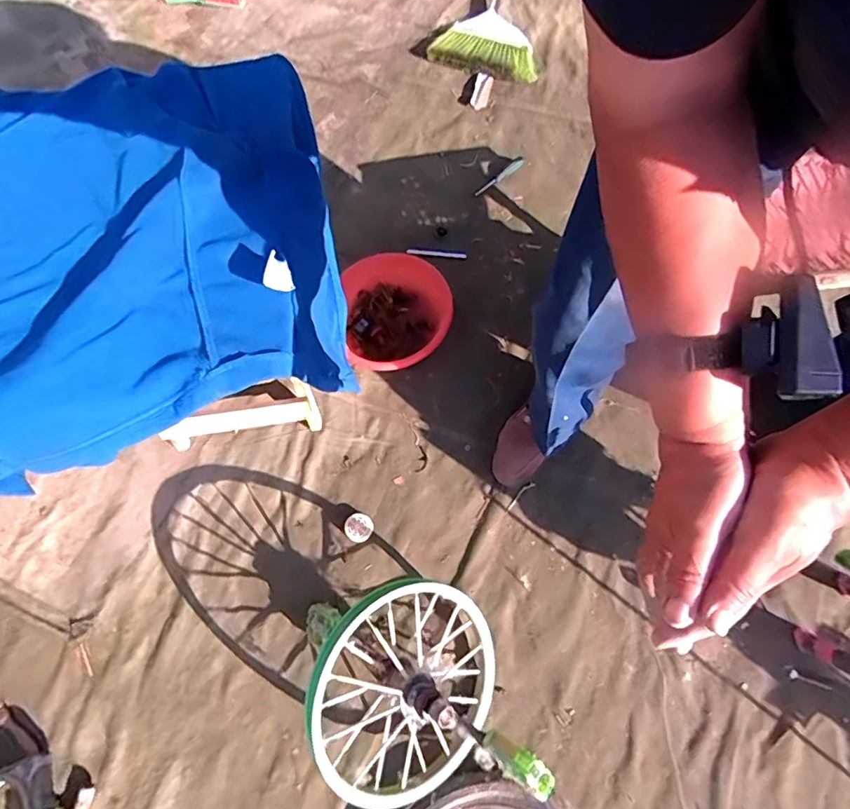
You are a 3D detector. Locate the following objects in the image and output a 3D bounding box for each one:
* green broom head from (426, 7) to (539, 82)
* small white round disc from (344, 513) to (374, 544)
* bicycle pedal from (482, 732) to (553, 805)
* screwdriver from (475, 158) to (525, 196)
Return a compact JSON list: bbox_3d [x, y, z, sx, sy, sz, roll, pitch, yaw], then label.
[{"bbox_3d":[0.180,-0.986,1.399,0.285,0.048,0.237,15,72,11],"label":"green broom head"},{"bbox_3d":[-0.128,0.238,0.993,0.055,0.024,0.055,-2,69,5],"label":"small white round disc"},{"bbox_3d":[0.122,0.471,0.679,0.099,0.035,0.039,17,64,41],"label":"bicycle pedal"},{"bbox_3d":[0.182,-0.551,1.242,0.154,0.018,0.025,-40,71,-10],"label":"screwdriver"}]

